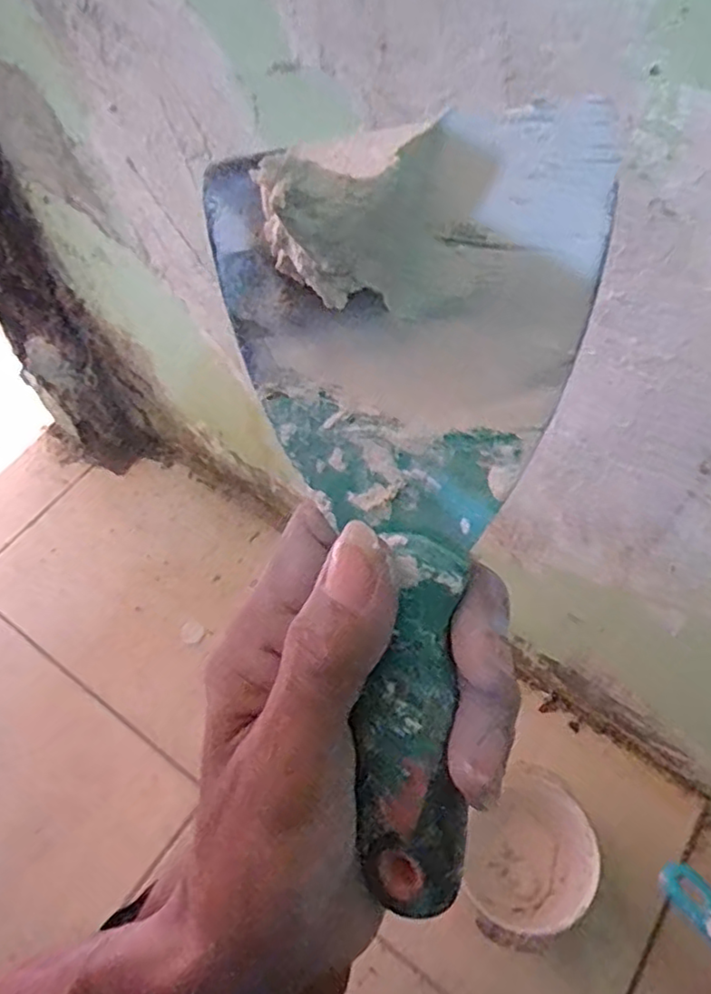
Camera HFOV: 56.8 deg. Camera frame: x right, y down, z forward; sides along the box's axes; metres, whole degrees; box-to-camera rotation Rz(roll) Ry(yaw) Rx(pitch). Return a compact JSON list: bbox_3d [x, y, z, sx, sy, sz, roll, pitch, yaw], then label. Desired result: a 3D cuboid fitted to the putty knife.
[{"bbox_3d":[0.009,0.012,0.158,0.082,0.036,0.182,1,103,2],"label":"putty knife"}]

